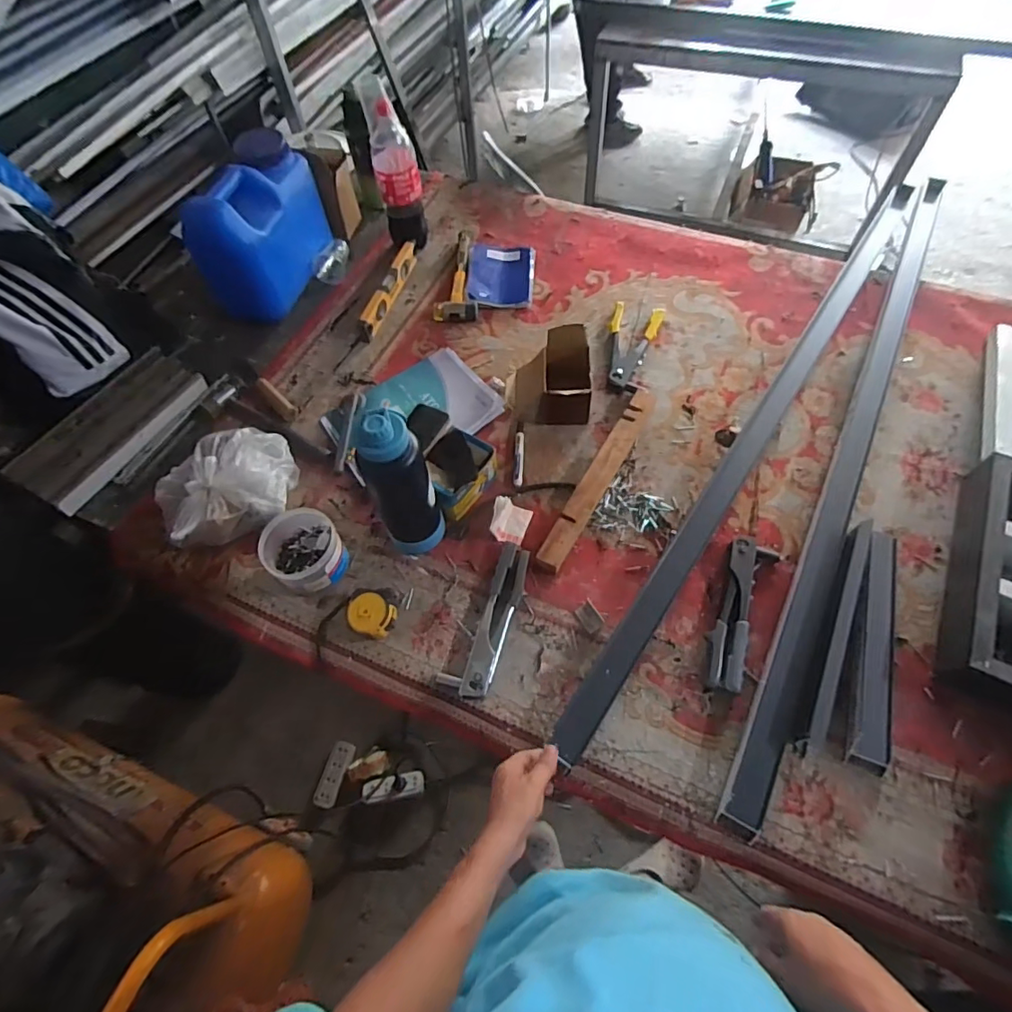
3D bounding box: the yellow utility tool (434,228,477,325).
[{"bbox_3d":[-0.094,-0.548,1.204,0.095,0.026,0.310,5,62,6],"label":"yellow utility tool"}]

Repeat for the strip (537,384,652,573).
[{"bbox_3d":[0.170,-0.058,0.919,0.044,0.027,0.412,26,66,17],"label":"strip"}]

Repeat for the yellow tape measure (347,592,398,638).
[{"bbox_3d":[-0.210,0.171,0.796,0.071,0.057,0.057,23,65,15],"label":"yellow tape measure"}]

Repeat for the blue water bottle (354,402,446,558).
[{"bbox_3d":[-0.154,-0.025,0.764,0.099,0.293,0.084,-22,62,-8],"label":"blue water bottle"}]

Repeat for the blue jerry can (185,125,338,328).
[{"bbox_3d":[-0.528,-0.599,1.137,0.138,0.262,0.325,13,63,11],"label":"blue jerry can"}]

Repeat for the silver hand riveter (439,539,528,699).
[{"bbox_3d":[-0.024,0.169,0.803,0.074,0.028,0.249,16,64,12],"label":"silver hand riveter"}]

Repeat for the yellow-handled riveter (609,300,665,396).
[{"bbox_3d":[0.258,-0.332,1.076,0.102,0.024,0.236,15,63,12],"label":"yellow-handled riveter"}]

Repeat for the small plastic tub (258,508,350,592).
[{"bbox_3d":[-0.327,0.075,0.841,0.119,0.081,0.134,-38,65,-16],"label":"small plastic tub"}]

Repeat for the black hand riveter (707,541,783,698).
[{"bbox_3d":[0.356,0.159,0.790,0.068,0.020,0.244,23,65,15],"label":"black hand riveter"}]

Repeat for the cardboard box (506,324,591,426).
[{"bbox_3d":[0.080,-0.237,0.971,0.157,0.122,0.144,1,61,4],"label":"cardboard box"}]

